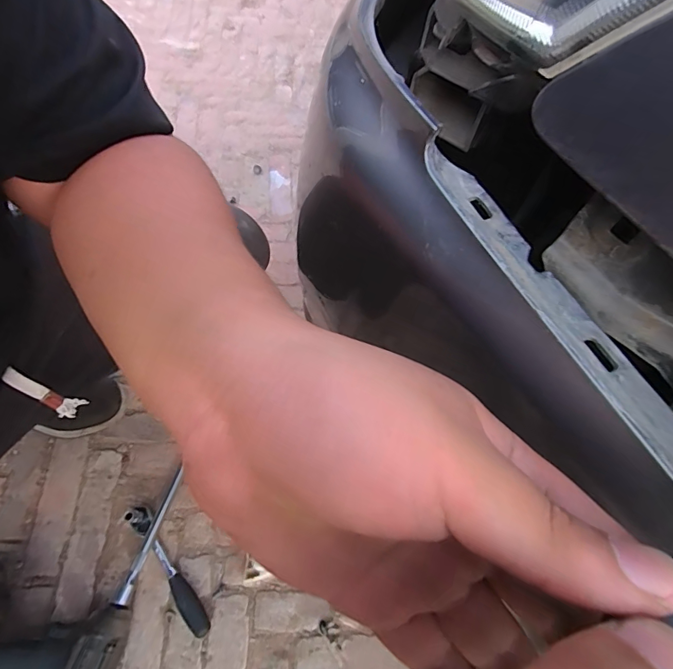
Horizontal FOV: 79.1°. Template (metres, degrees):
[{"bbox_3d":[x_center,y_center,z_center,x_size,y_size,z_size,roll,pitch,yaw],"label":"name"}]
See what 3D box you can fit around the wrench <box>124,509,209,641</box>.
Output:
[{"bbox_3d":[-0.235,0.325,0.565,0.031,0.038,0.192,-36,69,-21],"label":"wrench"}]

